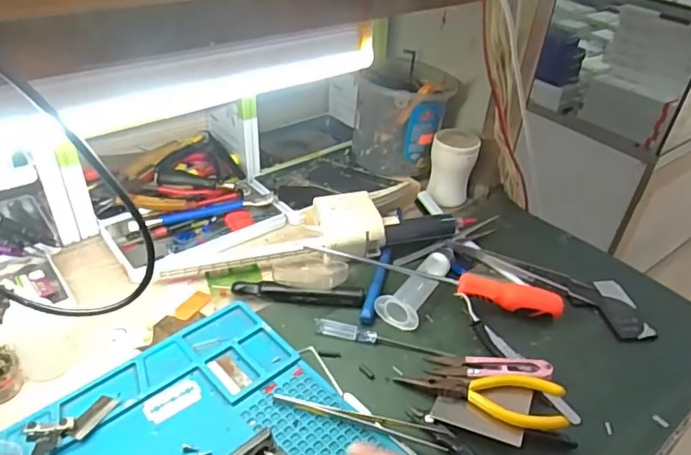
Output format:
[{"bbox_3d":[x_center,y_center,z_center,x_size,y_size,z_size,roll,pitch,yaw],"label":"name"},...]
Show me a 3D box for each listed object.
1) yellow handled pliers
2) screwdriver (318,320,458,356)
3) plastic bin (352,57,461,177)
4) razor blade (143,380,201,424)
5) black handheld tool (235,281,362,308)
[{"bbox_3d":[0.108,0.133,0.424,0.123,0.019,0.048,9,36,6],"label":"yellow handled pliers"},{"bbox_3d":[0.034,0.098,0.476,0.122,0.008,0.015,10,36,8],"label":"screwdriver"},{"bbox_3d":[0.074,-0.134,0.692,0.119,0.129,0.109,16,38,16],"label":"plastic bin"},{"bbox_3d":[-0.133,0.134,0.415,0.043,0.004,0.025,-17,45,-28],"label":"razor blade"},{"bbox_3d":[-0.044,0.063,0.510,0.123,0.017,0.011,4,36,0],"label":"black handheld tool"}]

